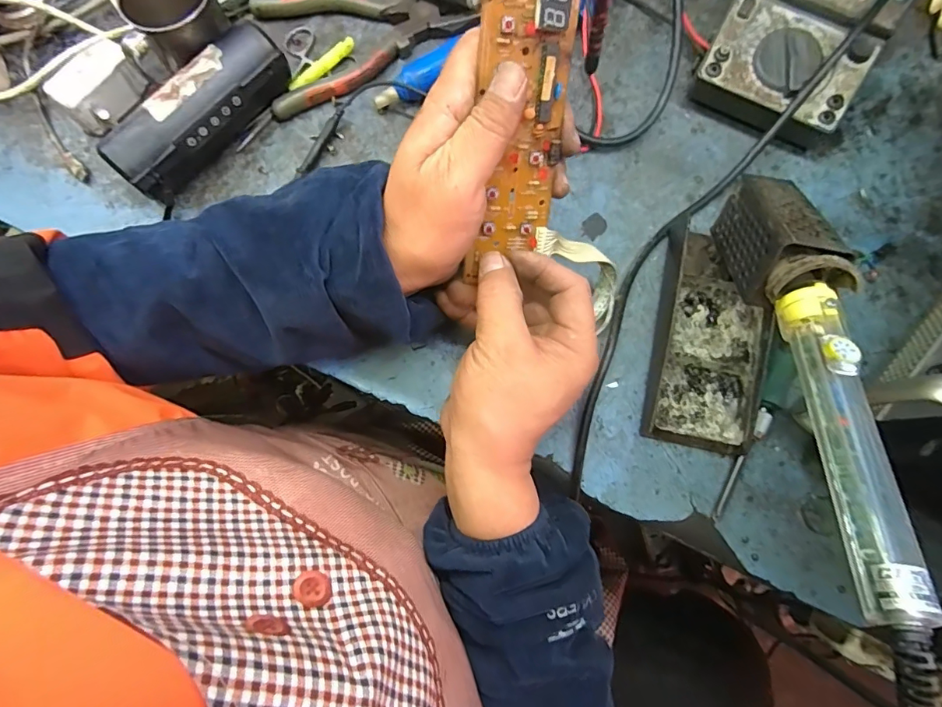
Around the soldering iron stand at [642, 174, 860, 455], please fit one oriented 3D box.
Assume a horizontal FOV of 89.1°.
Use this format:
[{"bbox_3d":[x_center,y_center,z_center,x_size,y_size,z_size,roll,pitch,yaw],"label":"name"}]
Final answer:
[{"bbox_3d":[0.171,-0.024,0.293,0.074,0.129,0.161,10,79,3],"label":"soldering iron stand"}]

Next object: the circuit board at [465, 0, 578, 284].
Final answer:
[{"bbox_3d":[0.029,-0.160,0.241,0.048,0.008,0.225,-2,120,-10],"label":"circuit board"}]

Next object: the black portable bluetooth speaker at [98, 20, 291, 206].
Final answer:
[{"bbox_3d":[-0.207,-0.185,0.374,0.046,0.052,0.147,38,82,8],"label":"black portable bluetooth speaker"}]

